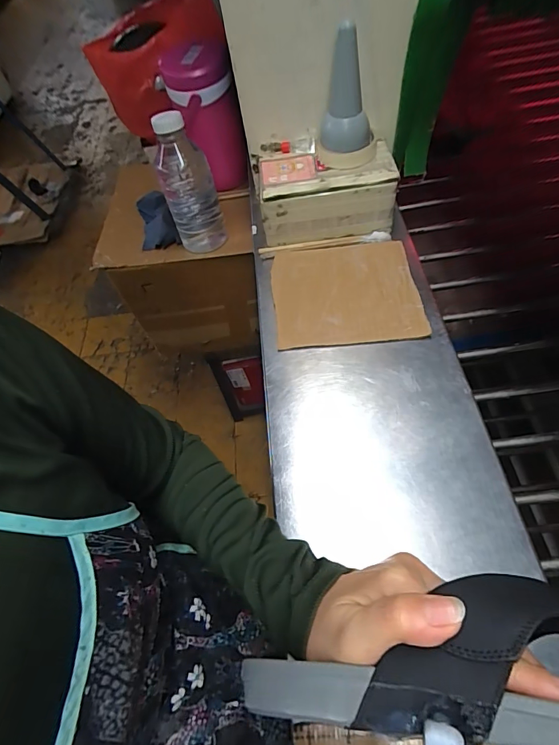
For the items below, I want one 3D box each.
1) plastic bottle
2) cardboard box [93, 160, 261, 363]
[{"bbox_3d":[-0.156,-0.315,0.686,0.088,0.219,0.071,-18,57,-3],"label":"plastic bottle"},{"bbox_3d":[-0.185,-0.240,0.942,0.307,0.335,0.284,-3,57,6],"label":"cardboard box"}]

